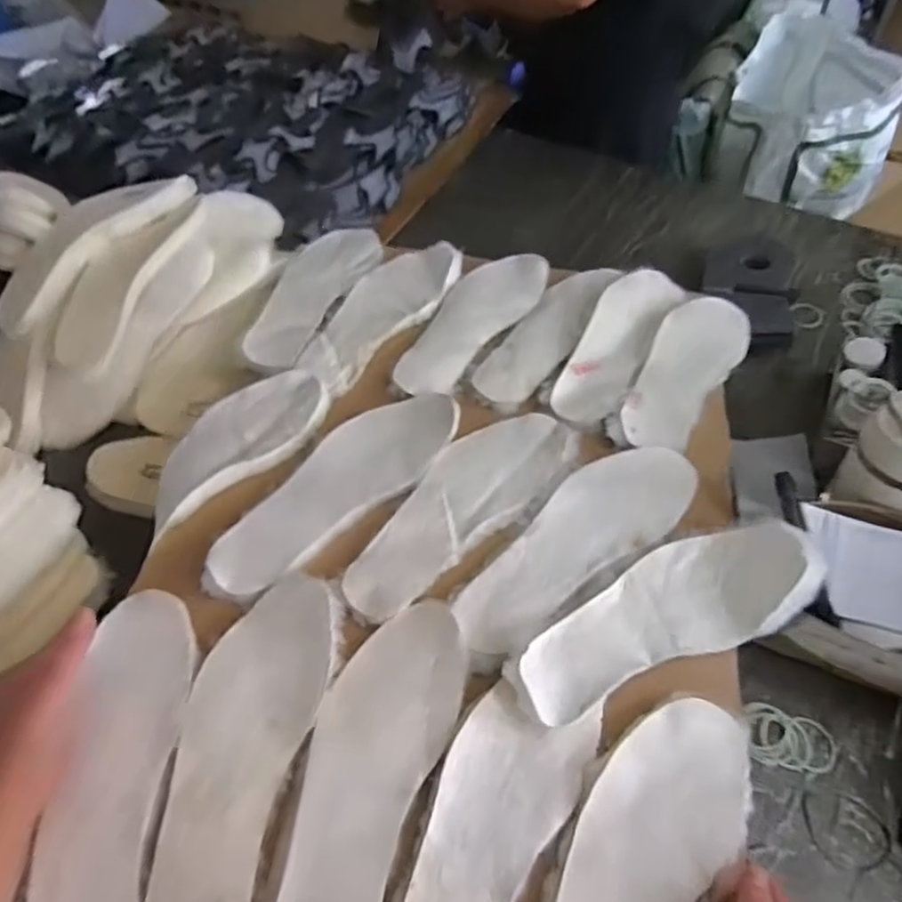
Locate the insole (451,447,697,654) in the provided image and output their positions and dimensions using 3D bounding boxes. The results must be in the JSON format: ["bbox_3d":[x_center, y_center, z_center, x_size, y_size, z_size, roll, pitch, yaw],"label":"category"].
[{"bbox_3d":[0.114,0.074,0.630,0.272,0.007,0.093,-36,57,-23],"label":"insole"}]

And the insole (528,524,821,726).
[{"bbox_3d":[0.168,0.125,0.566,0.256,0.036,0.092,-21,53,-13],"label":"insole"}]

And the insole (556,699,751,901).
[{"bbox_3d":[0.118,0.289,0.465,0.095,0.019,0.272,25,57,22],"label":"insole"}]

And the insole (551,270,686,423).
[{"bbox_3d":[0.187,-0.128,0.798,0.079,0.006,0.264,21,55,20],"label":"insole"}]

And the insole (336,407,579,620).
[{"bbox_3d":[0.013,0.047,0.649,0.098,0.012,0.273,29,58,24],"label":"insole"}]

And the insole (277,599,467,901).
[{"bbox_3d":[-0.063,0.235,0.499,0.091,0.018,0.274,13,53,14],"label":"insole"}]

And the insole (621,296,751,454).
[{"bbox_3d":[0.258,-0.091,0.775,0.091,0.022,0.260,22,56,20],"label":"insole"}]

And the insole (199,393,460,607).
[{"bbox_3d":[-0.108,0.027,0.652,0.272,0.029,0.091,-39,58,-24],"label":"insole"}]

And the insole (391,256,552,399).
[{"bbox_3d":[0.023,-0.156,0.826,0.093,0.012,0.267,27,58,24],"label":"insole"}]

